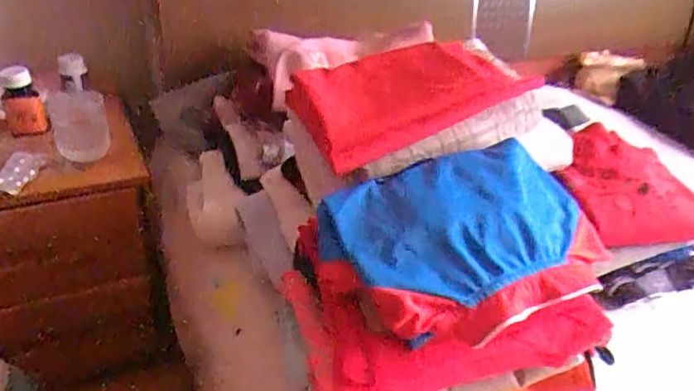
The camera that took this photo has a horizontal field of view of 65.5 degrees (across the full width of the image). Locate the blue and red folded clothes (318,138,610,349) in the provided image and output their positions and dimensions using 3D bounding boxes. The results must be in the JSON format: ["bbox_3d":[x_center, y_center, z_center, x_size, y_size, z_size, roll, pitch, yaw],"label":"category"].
[{"bbox_3d":[0.115,0.034,0.522,0.252,0.073,0.195,-11,36,-24],"label":"blue and red folded clothes"}]

